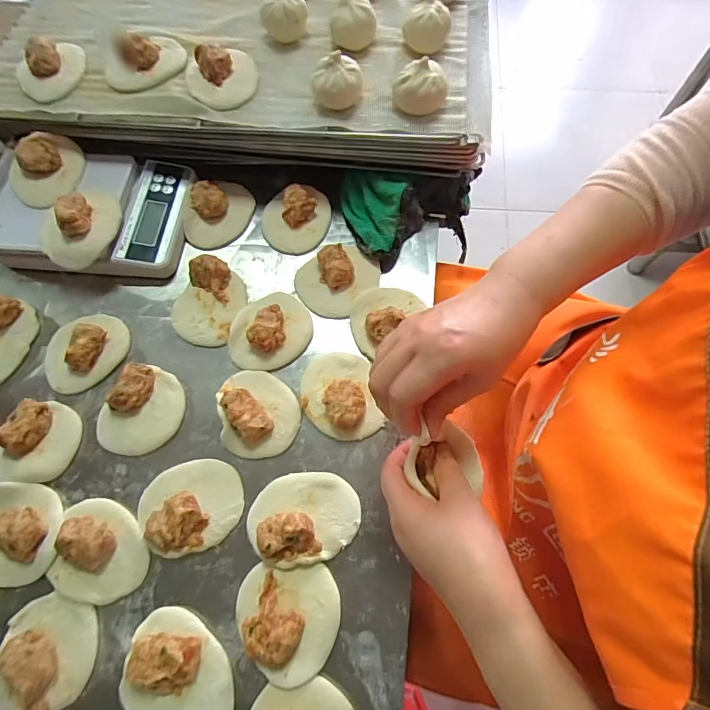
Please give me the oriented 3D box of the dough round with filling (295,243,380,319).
[{"bbox_3d":[-0.023,-0.090,0.474,0.079,0.030,0.085,-1,69,2],"label":"dough round with filling"}]

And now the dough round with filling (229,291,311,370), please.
[{"bbox_3d":[-0.095,-0.031,0.450,0.091,0.024,0.081,-25,70,-8],"label":"dough round with filling"}]

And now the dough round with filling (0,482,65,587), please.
[{"bbox_3d":[-0.316,0.160,0.380,0.088,0.032,0.085,-1,69,2],"label":"dough round with filling"}]

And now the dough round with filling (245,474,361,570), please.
[{"bbox_3d":[-0.047,0.145,0.378,0.099,0.030,0.076,-11,69,-2],"label":"dough round with filling"}]

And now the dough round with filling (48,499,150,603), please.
[{"bbox_3d":[-0.230,0.174,0.374,0.084,0.027,0.080,-1,69,2],"label":"dough round with filling"}]

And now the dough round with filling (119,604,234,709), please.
[{"bbox_3d":[-0.145,0.264,0.337,0.102,0.027,0.077,35,74,14],"label":"dough round with filling"}]

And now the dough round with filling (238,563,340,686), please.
[{"bbox_3d":[-0.057,0.222,0.349,0.084,0.026,0.084,-1,69,2],"label":"dough round with filling"}]

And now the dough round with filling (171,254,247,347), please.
[{"bbox_3d":[-0.166,-0.061,0.465,0.073,0.027,0.092,18,70,9],"label":"dough round with filling"}]

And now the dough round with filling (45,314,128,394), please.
[{"bbox_3d":[-0.293,-0.007,0.450,0.089,0.029,0.073,-25,70,-8],"label":"dough round with filling"}]

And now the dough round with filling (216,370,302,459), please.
[{"bbox_3d":[-0.097,0.053,0.418,0.075,0.027,0.089,-14,69,-3],"label":"dough round with filling"}]

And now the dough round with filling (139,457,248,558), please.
[{"bbox_3d":[-0.155,0.138,0.387,0.094,0.028,0.080,-13,69,-3],"label":"dough round with filling"}]

